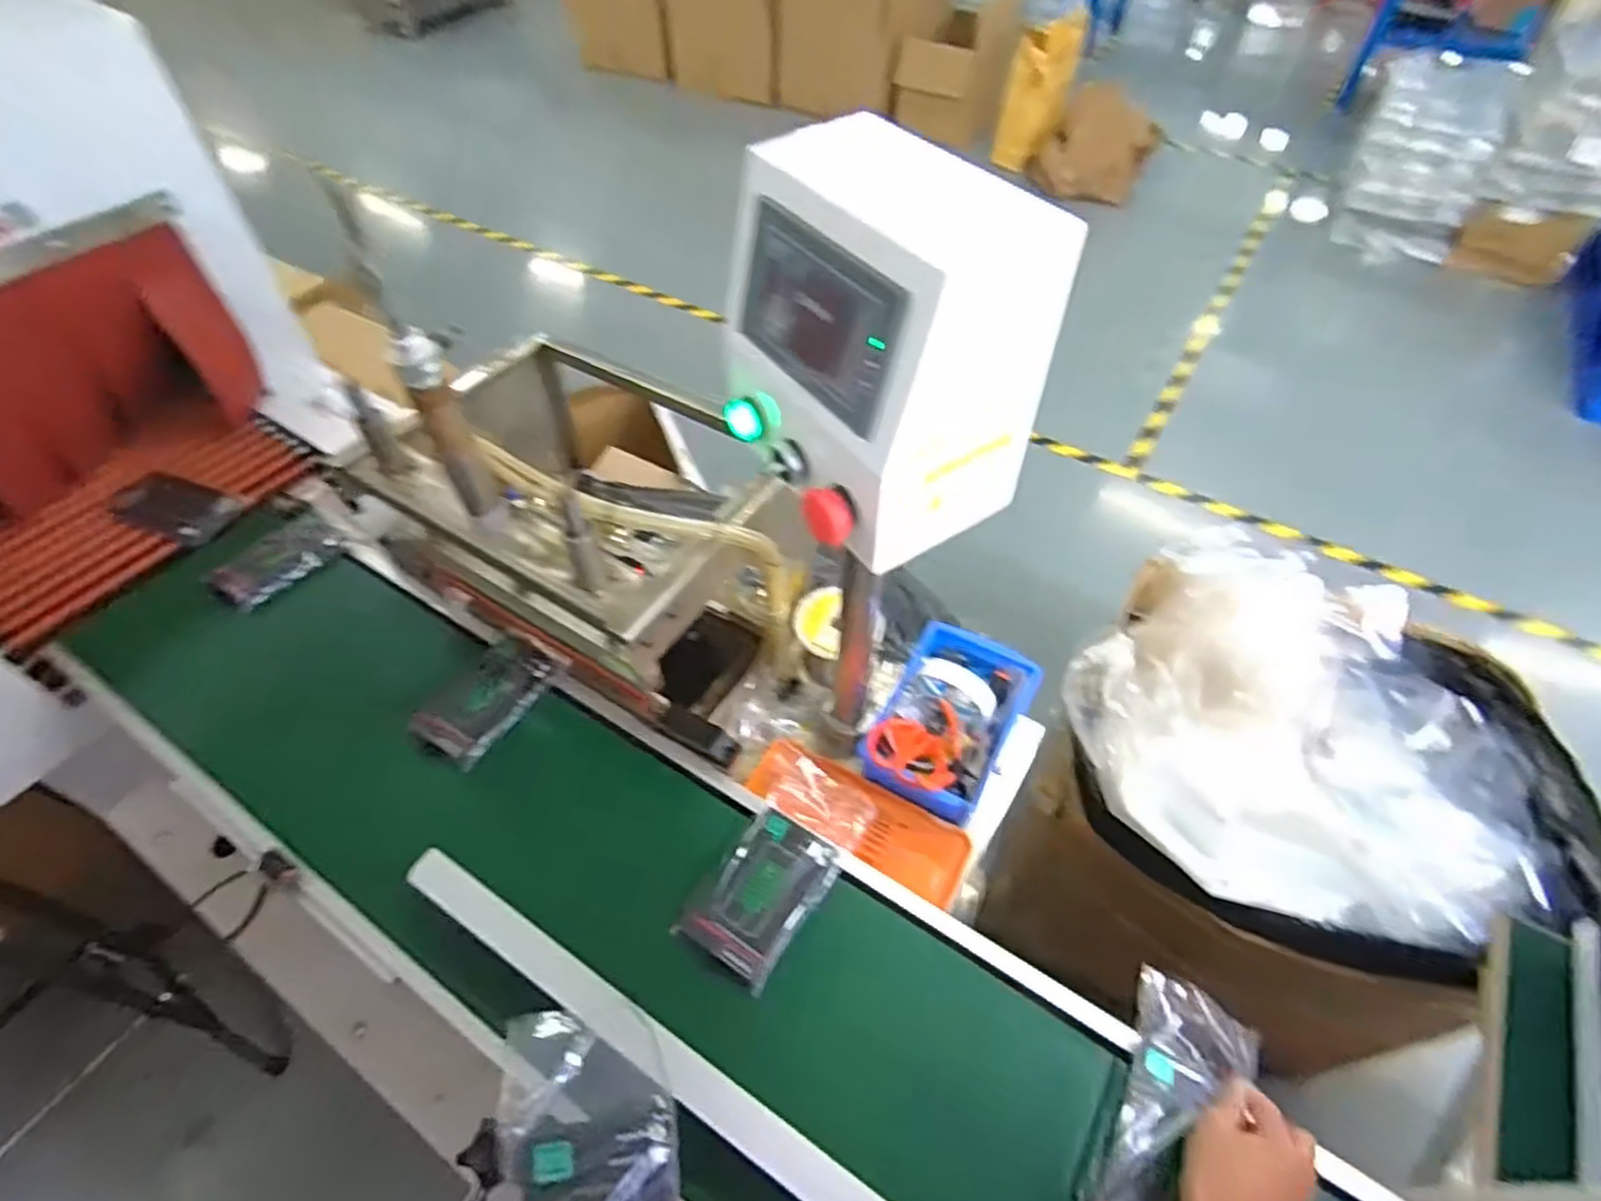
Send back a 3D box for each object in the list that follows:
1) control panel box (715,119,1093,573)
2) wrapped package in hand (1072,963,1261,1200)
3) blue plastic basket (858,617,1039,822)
[{"bbox_3d":[0.040,-0.159,0.493,0.144,0.187,0.185,-27,57,-20],"label":"control panel box"},{"bbox_3d":[0.274,0.379,0.567,0.085,0.023,0.191,18,50,28],"label":"wrapped package in hand"},{"bbox_3d":[0.169,0.134,0.862,0.144,0.064,0.223,25,56,19],"label":"blue plastic basket"}]

